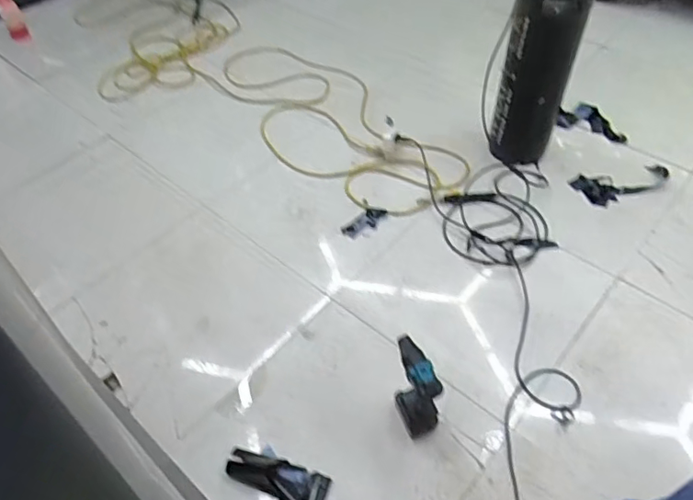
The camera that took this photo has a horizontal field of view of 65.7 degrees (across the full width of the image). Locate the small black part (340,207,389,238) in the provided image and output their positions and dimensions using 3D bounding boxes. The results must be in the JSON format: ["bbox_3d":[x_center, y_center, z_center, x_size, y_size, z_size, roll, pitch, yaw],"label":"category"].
[{"bbox_3d":[0.059,-0.094,1.774,0.161,0.015,0.077,-30,55,-21],"label":"small black part"}]

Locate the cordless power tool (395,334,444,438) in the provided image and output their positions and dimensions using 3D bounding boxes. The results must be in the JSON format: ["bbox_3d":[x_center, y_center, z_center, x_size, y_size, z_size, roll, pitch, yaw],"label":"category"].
[{"bbox_3d":[0.154,0.323,1.262,0.071,0.242,0.149,-20,52,-14],"label":"cordless power tool"}]

